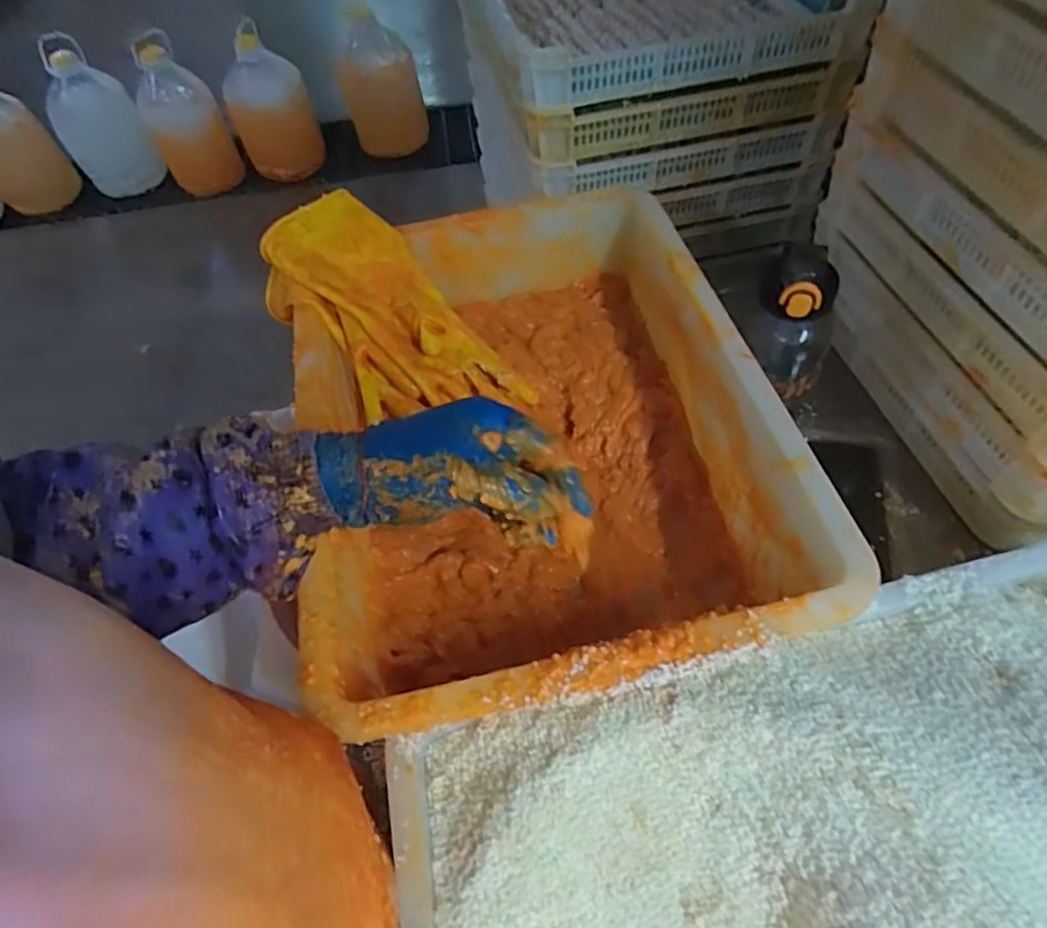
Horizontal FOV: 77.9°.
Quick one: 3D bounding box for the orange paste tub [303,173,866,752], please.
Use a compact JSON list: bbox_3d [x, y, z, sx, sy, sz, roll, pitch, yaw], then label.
[{"bbox_3d":[0.002,-0.050,0.630,0.388,0.165,0.563,-12,56,-3],"label":"orange paste tub"}]

